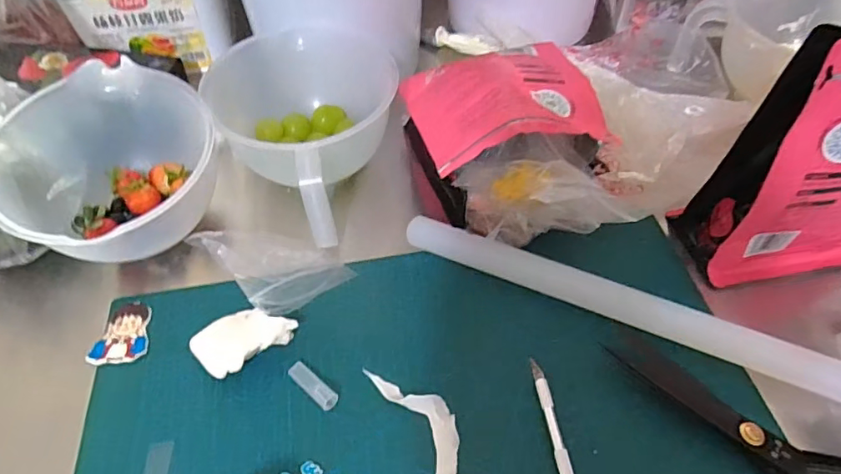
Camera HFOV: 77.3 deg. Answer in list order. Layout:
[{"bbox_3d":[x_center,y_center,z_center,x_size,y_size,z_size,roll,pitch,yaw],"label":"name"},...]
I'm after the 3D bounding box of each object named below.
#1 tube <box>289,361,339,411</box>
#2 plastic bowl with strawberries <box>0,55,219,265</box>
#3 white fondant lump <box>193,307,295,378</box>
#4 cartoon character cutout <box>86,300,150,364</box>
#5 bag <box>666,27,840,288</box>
[{"bbox_3d":[-0.074,0.102,0.362,0.041,0.009,0.013,34,58,25],"label":"tube"},{"bbox_3d":[-0.248,-0.052,0.413,0.132,0.083,0.157,22,54,17],"label":"plastic bowl with strawberries"},{"bbox_3d":[-0.126,0.074,0.379,0.065,0.020,0.041,-34,58,-25],"label":"white fondant lump"},{"bbox_3d":[-0.220,0.070,0.392,0.038,0.004,0.050,-1,50,-1],"label":"cartoon character cutout"},{"bbox_3d":[0.292,-0.054,0.366,0.160,0.180,0.072,-12,51,-9],"label":"bag"}]

